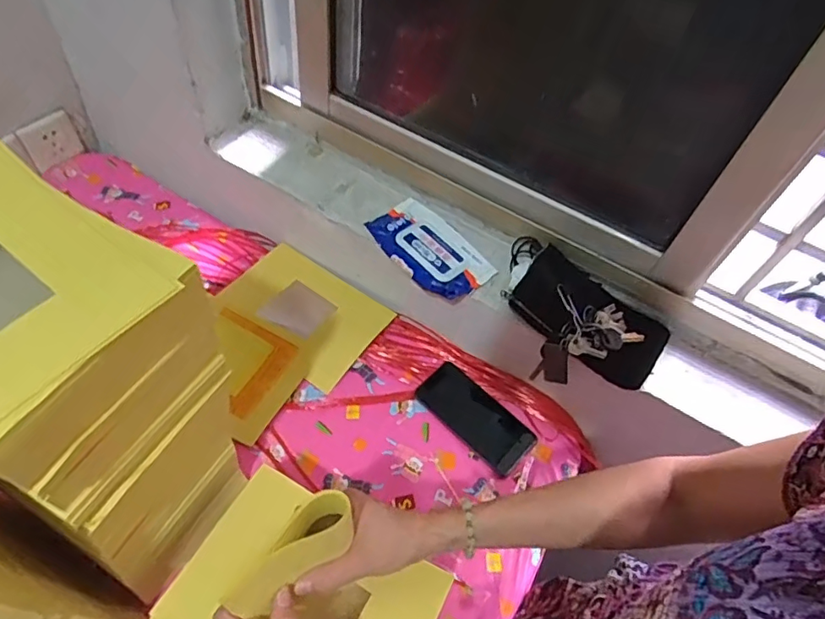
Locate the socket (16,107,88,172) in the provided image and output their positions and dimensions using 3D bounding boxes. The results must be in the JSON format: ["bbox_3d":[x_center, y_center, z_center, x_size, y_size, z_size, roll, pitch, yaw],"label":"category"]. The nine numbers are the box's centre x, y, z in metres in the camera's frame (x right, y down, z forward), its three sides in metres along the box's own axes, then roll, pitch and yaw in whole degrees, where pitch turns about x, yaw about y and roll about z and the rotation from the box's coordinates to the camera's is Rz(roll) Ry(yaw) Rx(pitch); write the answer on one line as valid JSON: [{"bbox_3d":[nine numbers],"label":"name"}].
[{"bbox_3d":[-0.626,-0.291,0.931,0.027,0.083,0.088,31,54,18],"label":"socket"}]

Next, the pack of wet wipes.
[{"bbox_3d":[0.022,-0.081,0.732,0.098,0.030,0.165,-32,60,-28],"label":"pack of wet wipes"}]

